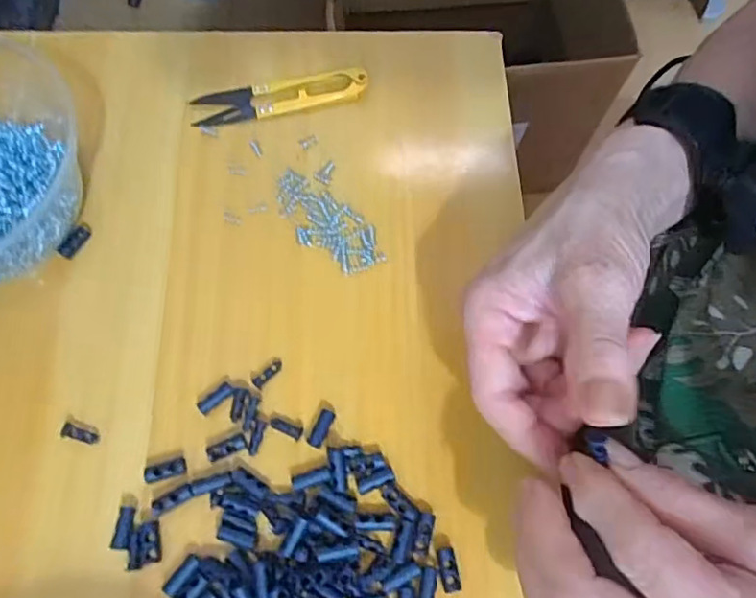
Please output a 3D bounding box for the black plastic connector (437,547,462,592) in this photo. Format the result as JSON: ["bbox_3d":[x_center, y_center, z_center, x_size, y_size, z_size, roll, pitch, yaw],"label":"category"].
[{"bbox_3d":[0.031,0.120,0.260,0.008,0.004,0.019,-9,68,-7],"label":"black plastic connector"}]

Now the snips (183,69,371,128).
[{"bbox_3d":[-0.059,-0.123,0.354,0.105,0.012,0.023,-9,68,-6],"label":"snips"}]

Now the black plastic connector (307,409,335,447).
[{"bbox_3d":[-0.027,0.062,0.280,0.007,0.004,0.018,26,69,8],"label":"black plastic connector"}]

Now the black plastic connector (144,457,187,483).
[{"bbox_3d":[-0.099,0.080,0.273,0.019,0.004,0.008,-15,69,-9],"label":"black plastic connector"}]

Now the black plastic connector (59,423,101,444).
[{"bbox_3d":[-0.142,0.065,0.280,0.017,0.004,0.007,17,68,4],"label":"black plastic connector"}]

